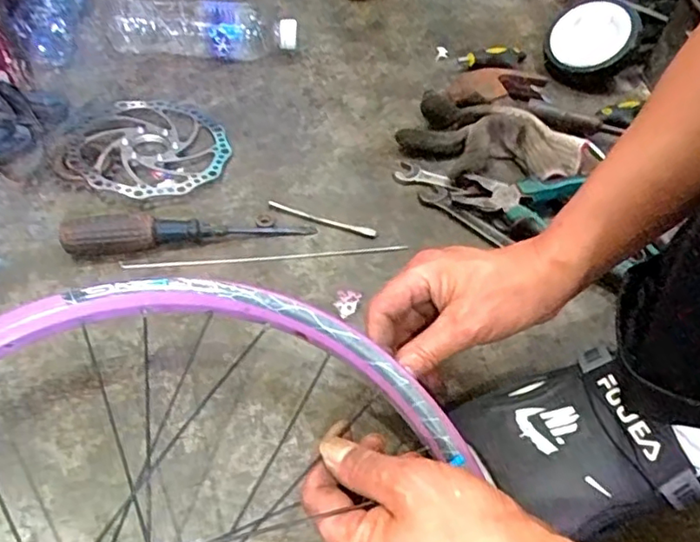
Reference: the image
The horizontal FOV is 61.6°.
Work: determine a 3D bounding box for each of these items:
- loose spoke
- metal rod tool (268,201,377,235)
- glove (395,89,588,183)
[{"bbox_3d":[-0.073,-0.014,0.525,0.249,0.004,0.007,-4,52,-9],"label":"loose spoke"},{"bbox_3d":[-0.026,-0.050,0.552,0.104,0.004,0.009,15,52,7],"label":"metal rod tool"},{"bbox_3d":[0.145,-0.132,0.612,0.177,0.045,0.099,24,53,13],"label":"glove"}]

